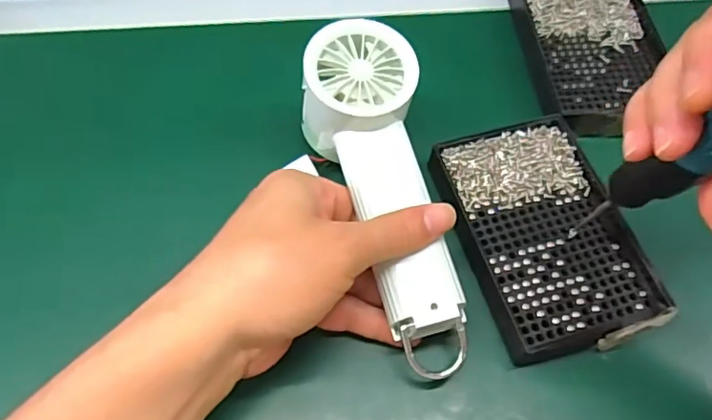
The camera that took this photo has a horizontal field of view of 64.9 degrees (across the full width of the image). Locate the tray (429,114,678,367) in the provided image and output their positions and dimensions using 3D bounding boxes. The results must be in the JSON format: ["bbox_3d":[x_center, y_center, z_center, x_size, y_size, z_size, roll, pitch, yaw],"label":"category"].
[{"bbox_3d":[0.110,0.012,0.328,0.092,0.021,0.139,-15,67,-8],"label":"tray"}]

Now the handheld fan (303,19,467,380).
[{"bbox_3d":[0.016,-0.008,0.311,0.061,0.051,0.193,-13,74,-7],"label":"handheld fan"}]

